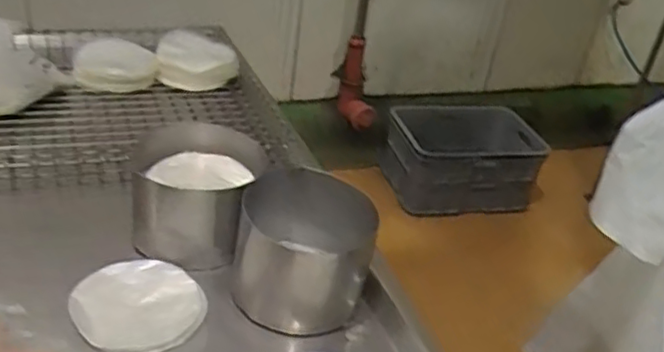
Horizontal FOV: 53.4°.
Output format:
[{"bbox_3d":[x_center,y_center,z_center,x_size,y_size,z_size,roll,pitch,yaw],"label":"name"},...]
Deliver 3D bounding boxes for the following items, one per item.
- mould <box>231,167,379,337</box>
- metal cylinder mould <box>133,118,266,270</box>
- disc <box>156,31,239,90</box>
[{"bbox_3d":[-0.029,0.073,0.693,0.137,0.104,0.138,10,32,3],"label":"mould"},{"bbox_3d":[-0.157,0.023,0.744,0.136,0.099,0.138,8,32,1],"label":"metal cylinder mould"},{"bbox_3d":[-0.232,-0.201,1.136,0.132,0.051,0.138,6,32,-4],"label":"disc"}]

